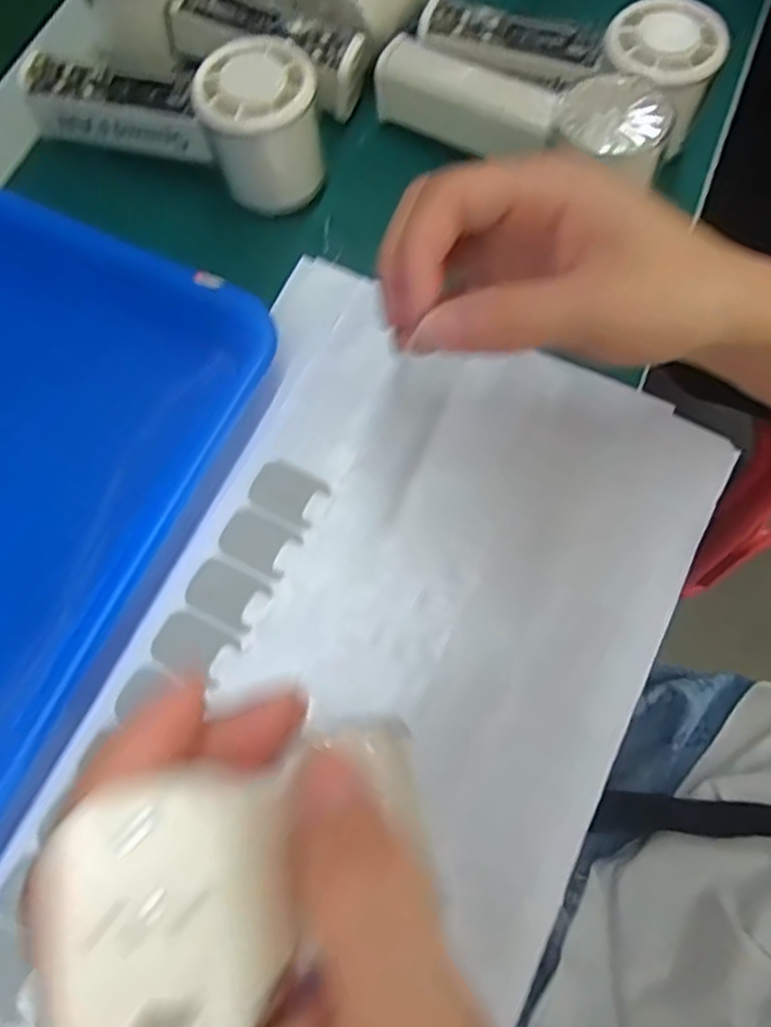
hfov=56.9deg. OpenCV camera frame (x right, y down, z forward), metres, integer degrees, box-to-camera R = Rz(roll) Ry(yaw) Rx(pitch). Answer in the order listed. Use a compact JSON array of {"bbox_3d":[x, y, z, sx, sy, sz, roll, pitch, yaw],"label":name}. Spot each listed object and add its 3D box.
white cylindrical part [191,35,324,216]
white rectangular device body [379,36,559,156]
[{"bbox_3d":[-0.062,-0.192,0.355,0.055,0.059,0.052,0,71,-1],"label":"white cylindrical part"},{"bbox_3d":[0.042,-0.214,0.369,0.099,0.036,0.028,32,73,10],"label":"white rectangular device body"}]

